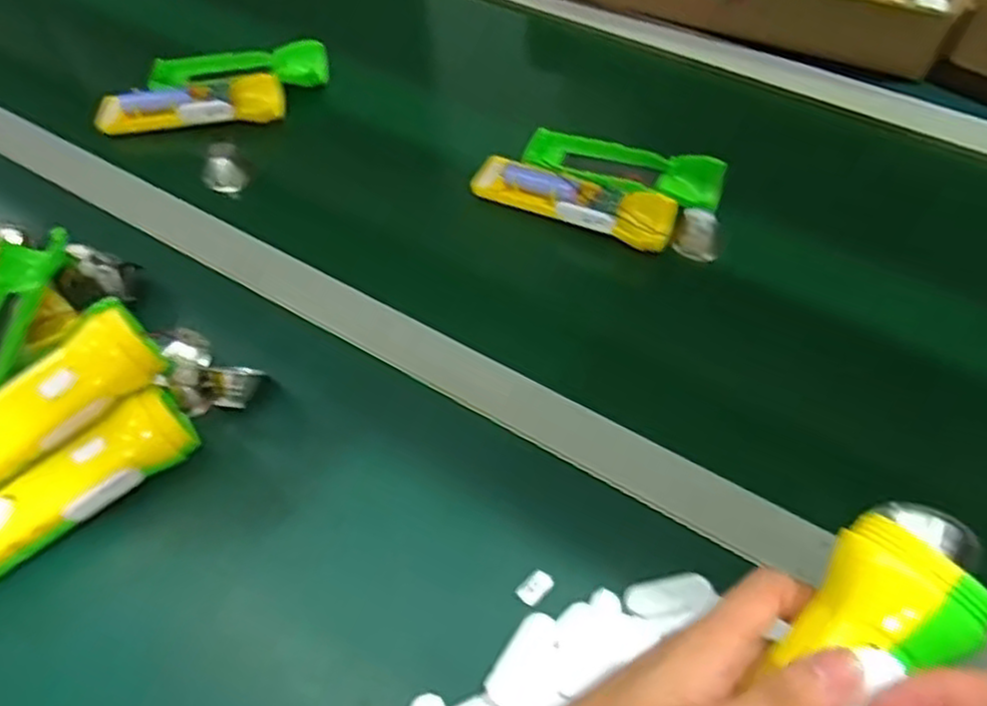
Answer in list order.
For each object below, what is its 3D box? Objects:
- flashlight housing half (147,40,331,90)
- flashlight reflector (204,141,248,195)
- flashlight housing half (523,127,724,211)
[{"bbox_3d":[-0.246,-0.282,0.723,0.172,0.024,0.053,-2,55,0],"label":"flashlight housing half"},{"bbox_3d":[-0.240,-0.164,0.659,0.036,0.046,0.020,-32,36,-21],"label":"flashlight reflector"},{"bbox_3d":[0.106,-0.152,0.620,0.166,0.024,0.062,15,57,11],"label":"flashlight housing half"}]

